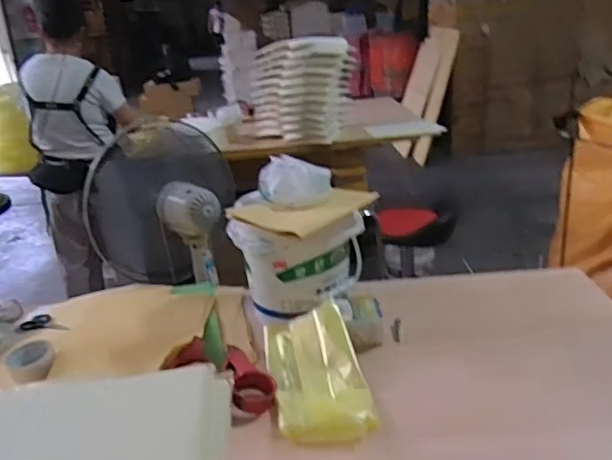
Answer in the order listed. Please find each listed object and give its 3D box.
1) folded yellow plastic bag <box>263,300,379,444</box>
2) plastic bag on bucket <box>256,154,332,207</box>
[{"bbox_3d":[0.019,0.256,1.063,0.166,0.081,0.316,-7,22,-9],"label":"folded yellow plastic bag"},{"bbox_3d":[-0.026,-0.106,1.256,0.155,0.082,0.113,-5,21,-2],"label":"plastic bag on bucket"}]

